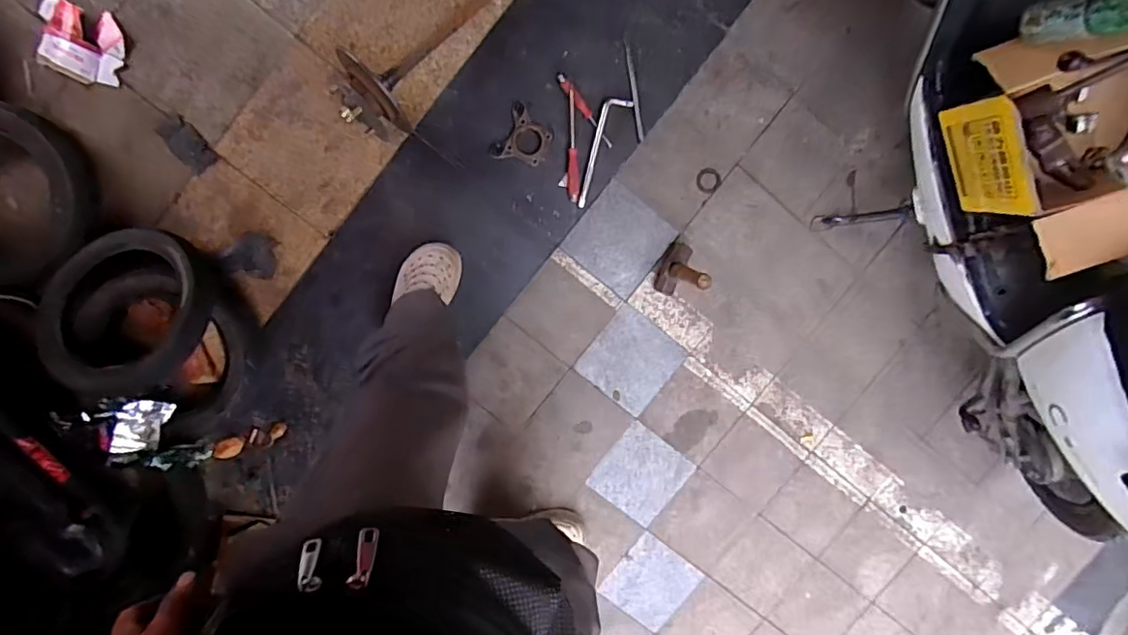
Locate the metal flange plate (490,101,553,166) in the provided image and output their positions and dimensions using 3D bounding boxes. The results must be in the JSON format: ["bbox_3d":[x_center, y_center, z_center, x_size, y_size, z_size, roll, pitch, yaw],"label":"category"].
[{"bbox_3d":[-0.090,-0.394,1.267,0.107,0.010,0.125,30,95,-7],"label":"metal flange plate"}]

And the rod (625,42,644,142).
[{"bbox_3d":[0.154,-0.497,1.262,0.017,0.005,0.213,-10,98,-2],"label":"rod"}]

